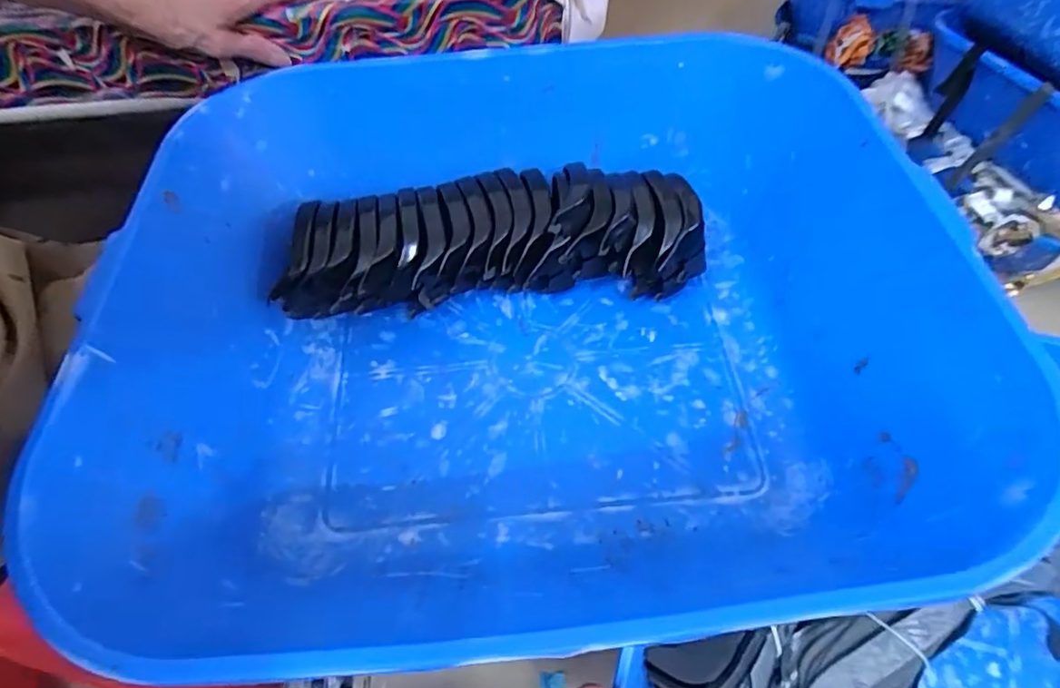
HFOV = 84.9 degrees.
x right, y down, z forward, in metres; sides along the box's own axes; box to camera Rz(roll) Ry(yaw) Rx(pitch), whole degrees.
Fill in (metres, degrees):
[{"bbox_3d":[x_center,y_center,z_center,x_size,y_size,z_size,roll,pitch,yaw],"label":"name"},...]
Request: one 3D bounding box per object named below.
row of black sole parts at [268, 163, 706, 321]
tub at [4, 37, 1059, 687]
[{"bbox_3d":[-0.038,-0.103,0.567,0.395,0.086,0.125,-6,56,-1],"label":"row of black sole parts"},{"bbox_3d":[0.001,-0.035,0.483,0.594,0.180,0.518,-6,54,-2],"label":"tub"}]

